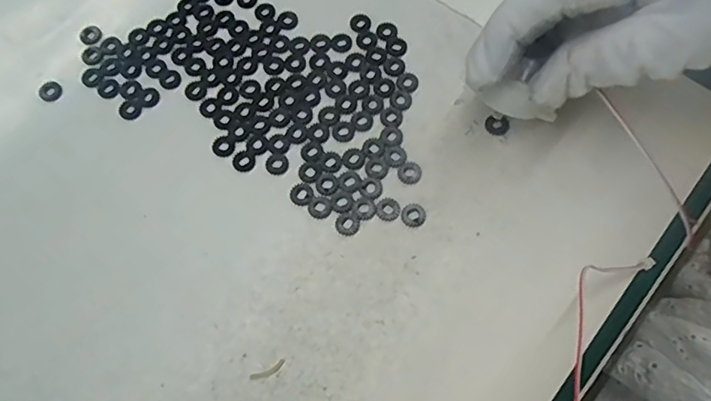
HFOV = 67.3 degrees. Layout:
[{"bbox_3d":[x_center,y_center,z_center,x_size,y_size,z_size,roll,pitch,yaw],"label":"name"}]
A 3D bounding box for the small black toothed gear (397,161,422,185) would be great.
[{"bbox_3d":[0.025,-0.013,0.244,0.011,0.004,0.011,-1,70,2],"label":"small black toothed gear"}]

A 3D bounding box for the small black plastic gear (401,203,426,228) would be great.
[{"bbox_3d":[0.026,0.006,0.236,0.011,0.004,0.011,-1,70,2],"label":"small black plastic gear"}]

